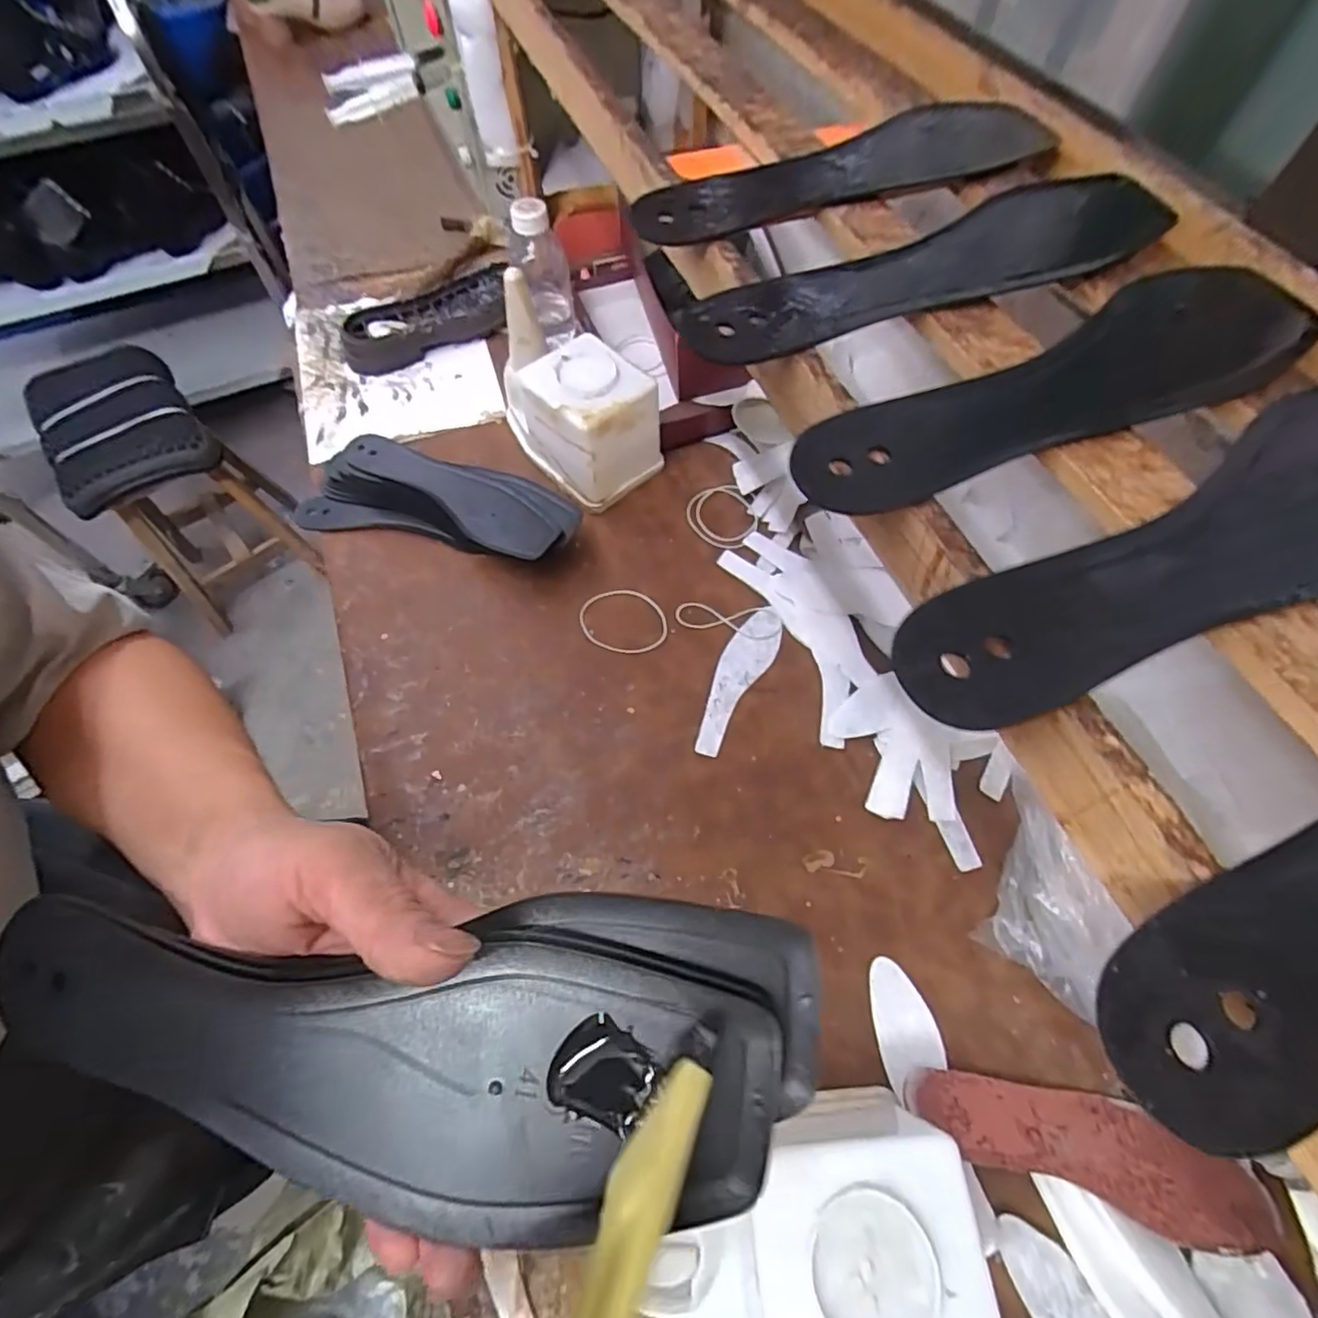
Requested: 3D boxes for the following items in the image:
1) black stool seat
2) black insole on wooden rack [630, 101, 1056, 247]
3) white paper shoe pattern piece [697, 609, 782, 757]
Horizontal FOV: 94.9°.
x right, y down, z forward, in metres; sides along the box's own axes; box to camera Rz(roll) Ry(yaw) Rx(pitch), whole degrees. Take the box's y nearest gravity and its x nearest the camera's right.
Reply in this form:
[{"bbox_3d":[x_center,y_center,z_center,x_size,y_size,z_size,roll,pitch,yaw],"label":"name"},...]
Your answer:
[{"bbox_3d":[-0.991,-0.431,1.107,0.246,0.067,0.371,-36,68,-17],"label":"black stool seat"},{"bbox_3d":[0.115,-0.279,0.343,0.276,0.011,0.067,-26,65,-12],"label":"black insole on wooden rack"},{"bbox_3d":[0.074,0.017,0.570,0.044,0.004,0.161,23,65,13],"label":"white paper shoe pattern piece"}]

